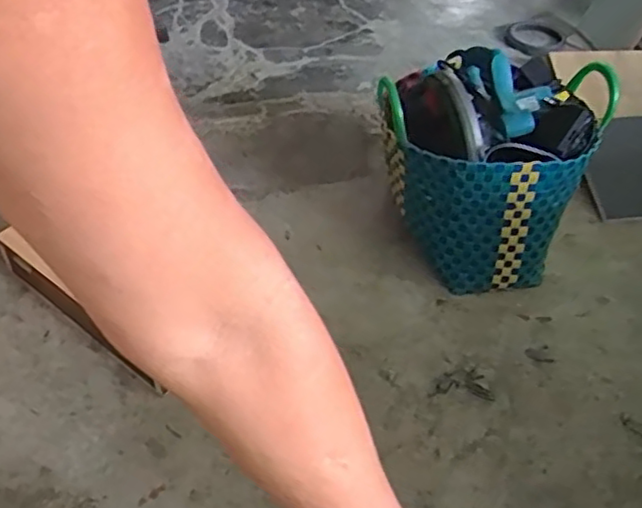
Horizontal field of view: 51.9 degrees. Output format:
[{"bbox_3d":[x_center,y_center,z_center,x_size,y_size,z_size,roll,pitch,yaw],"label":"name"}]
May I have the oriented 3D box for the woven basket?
[{"bbox_3d":[0.316,-0.170,1.298,0.416,0.386,0.299,15,45,11],"label":"woven basket"}]

